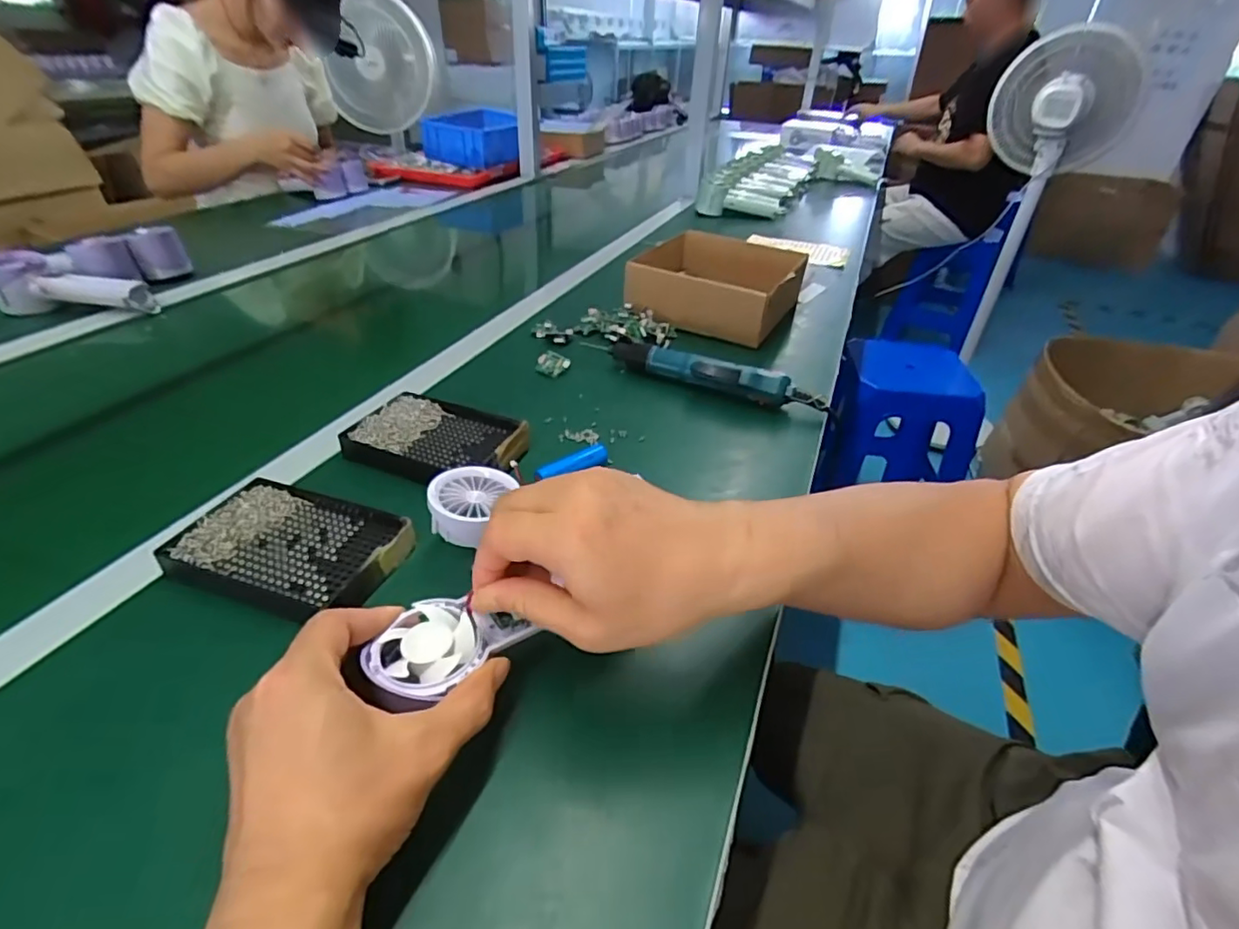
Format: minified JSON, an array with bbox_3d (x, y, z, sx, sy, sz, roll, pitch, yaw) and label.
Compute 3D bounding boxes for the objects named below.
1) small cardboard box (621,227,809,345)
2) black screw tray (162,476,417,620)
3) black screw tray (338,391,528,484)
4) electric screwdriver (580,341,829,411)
[{"bbox_3d":[0.138,-0.253,0.806,0.199,0.068,0.215,15,38,16],"label":"small cardboard box"},{"bbox_3d":[-0.226,0.056,0.400,0.139,0.016,0.096,12,37,12],"label":"black screw tray"},{"bbox_3d":[-0.158,-0.021,0.514,0.143,0.028,0.089,15,38,16],"label":"black screw tray"},{"bbox_3d":[0.081,-0.100,0.631,0.270,0.041,0.038,20,39,22],"label":"electric screwdriver"}]

